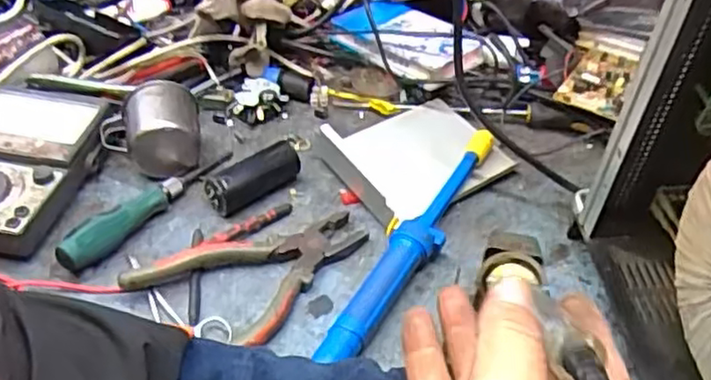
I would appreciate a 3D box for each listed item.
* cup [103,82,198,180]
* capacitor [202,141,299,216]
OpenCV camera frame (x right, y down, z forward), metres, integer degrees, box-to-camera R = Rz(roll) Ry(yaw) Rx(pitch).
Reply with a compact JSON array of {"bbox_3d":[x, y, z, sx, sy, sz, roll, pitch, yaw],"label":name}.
[{"bbox_3d":[-0.187,-0.055,0.621,0.087,0.059,0.062,-8,44,-11],"label":"cup"},{"bbox_3d":[-0.090,-0.013,0.609,0.031,0.037,0.094,34,52,30],"label":"capacitor"}]

